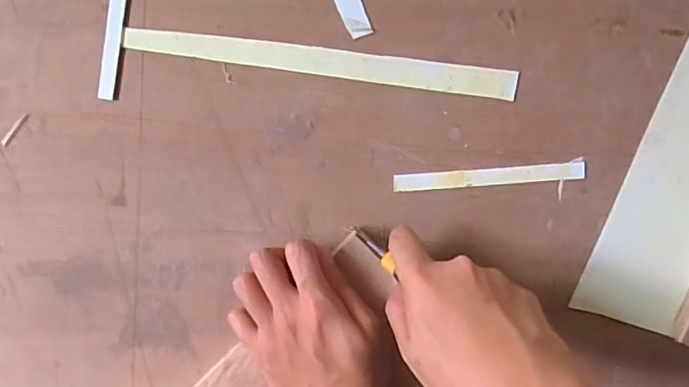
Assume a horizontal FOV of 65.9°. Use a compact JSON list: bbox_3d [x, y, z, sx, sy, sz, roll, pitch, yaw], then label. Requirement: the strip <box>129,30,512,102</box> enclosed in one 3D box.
[{"bbox_3d":[-0.018,-0.090,0.361,0.263,0.006,0.019,9,96,3],"label":"strip"}]

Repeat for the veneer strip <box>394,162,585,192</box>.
[{"bbox_3d":[0.098,-0.011,0.364,0.126,0.004,0.012,-4,98,5],"label":"veneer strip"}]

